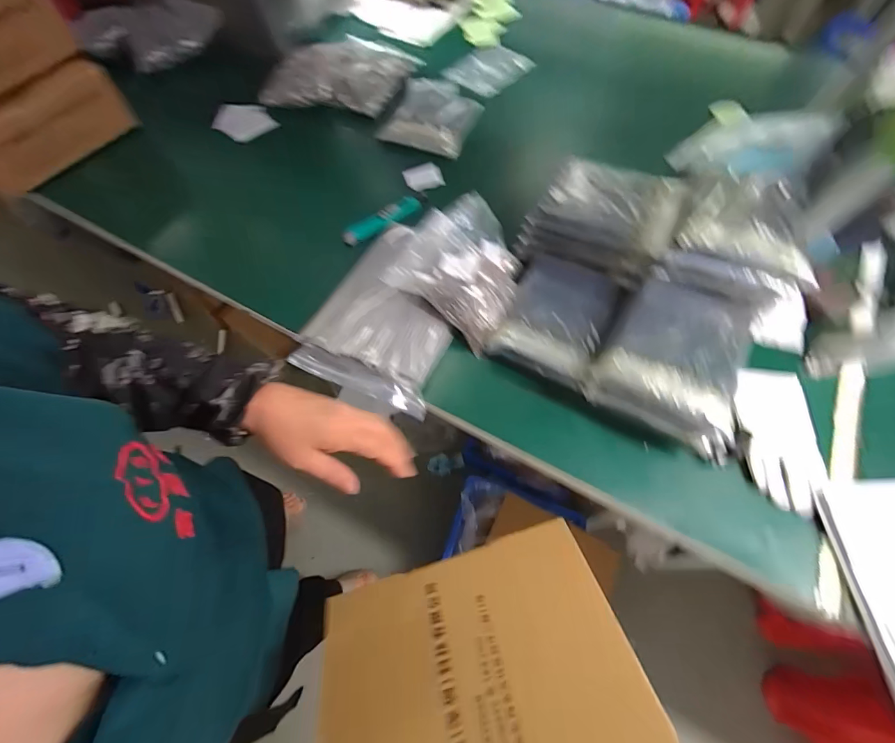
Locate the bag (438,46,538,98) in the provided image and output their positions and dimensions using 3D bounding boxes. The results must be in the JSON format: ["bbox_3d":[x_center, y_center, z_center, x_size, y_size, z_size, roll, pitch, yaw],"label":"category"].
[{"bbox_3d":[0.093,-0.698,0.916,0.155,0.025,0.195,36,68,17],"label":"bag"}]

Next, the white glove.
[{"bbox_3d":[0.409,0.076,0.490,0.103,0.021,0.178,9,63,4],"label":"white glove"}]

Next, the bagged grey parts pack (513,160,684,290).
[{"bbox_3d":[0.218,-0.221,0.584,0.185,0.107,0.138,22,64,10],"label":"bagged grey parts pack"}]

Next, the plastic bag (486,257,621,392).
[{"bbox_3d":[0.154,-0.072,0.574,0.147,0.061,0.195,24,62,10],"label":"plastic bag"}]

